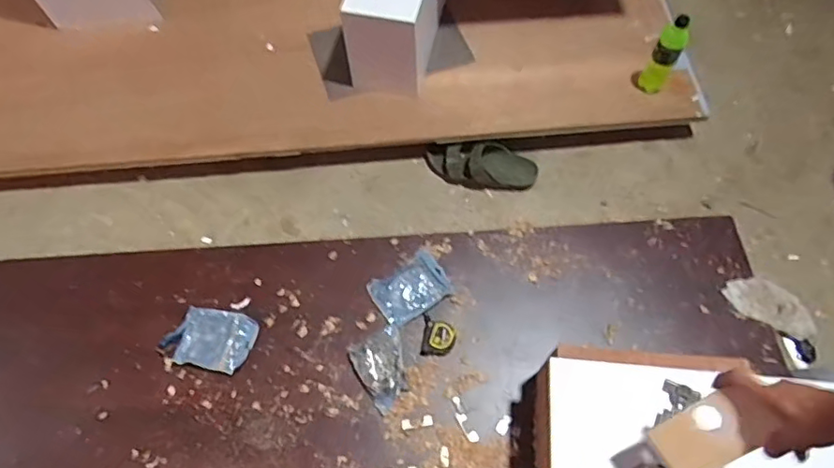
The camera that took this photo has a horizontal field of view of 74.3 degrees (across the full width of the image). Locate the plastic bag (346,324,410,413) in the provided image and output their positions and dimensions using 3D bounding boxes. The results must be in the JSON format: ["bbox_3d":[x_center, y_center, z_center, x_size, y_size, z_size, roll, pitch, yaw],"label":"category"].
[{"bbox_3d":[-0.067,0.292,1.209,0.120,0.032,0.159,-27,67,-12],"label":"plastic bag"}]

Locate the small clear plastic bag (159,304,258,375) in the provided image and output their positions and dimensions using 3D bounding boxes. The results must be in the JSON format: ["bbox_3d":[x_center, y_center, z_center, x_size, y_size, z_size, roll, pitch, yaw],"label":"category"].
[{"bbox_3d":[-0.473,0.238,1.260,0.199,0.012,0.133,10,65,5],"label":"small clear plastic bag"}]

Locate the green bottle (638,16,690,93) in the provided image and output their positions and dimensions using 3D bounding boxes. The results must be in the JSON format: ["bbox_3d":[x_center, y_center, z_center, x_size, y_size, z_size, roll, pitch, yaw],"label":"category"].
[{"bbox_3d":[0.609,-0.437,1.362,0.068,0.241,0.072,33,69,17],"label":"green bottle"}]

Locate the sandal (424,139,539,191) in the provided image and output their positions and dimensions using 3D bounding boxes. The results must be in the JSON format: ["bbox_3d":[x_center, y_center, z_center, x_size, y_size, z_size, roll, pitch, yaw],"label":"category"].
[{"bbox_3d":[0.169,-0.181,1.434,0.290,0.073,0.102,5,65,2],"label":"sandal"}]

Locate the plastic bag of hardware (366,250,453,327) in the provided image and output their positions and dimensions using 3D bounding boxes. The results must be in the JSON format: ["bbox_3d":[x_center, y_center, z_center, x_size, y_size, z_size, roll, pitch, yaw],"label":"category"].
[{"bbox_3d":[-0.013,0.124,1.291,0.174,0.036,0.131,-31,68,-14],"label":"plastic bag of hardware"}]

